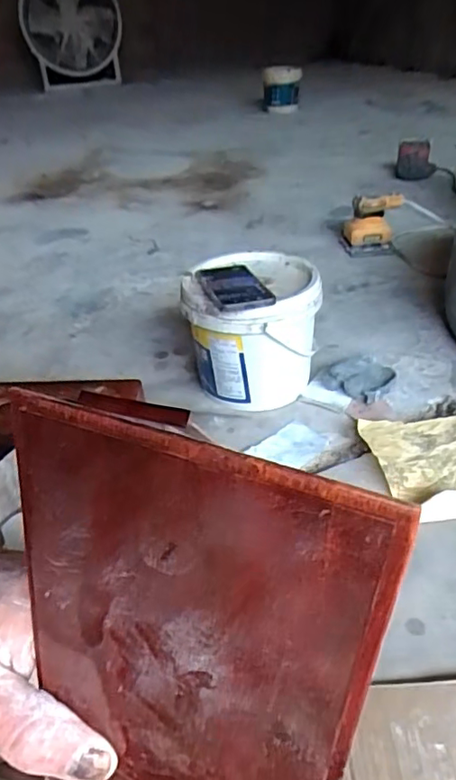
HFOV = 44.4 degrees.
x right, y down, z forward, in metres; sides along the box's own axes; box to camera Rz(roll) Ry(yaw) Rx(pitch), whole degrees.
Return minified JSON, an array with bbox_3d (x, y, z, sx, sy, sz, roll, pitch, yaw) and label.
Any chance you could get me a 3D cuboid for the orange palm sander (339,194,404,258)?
[{"bbox_3d":[0.332,-0.388,1.313,0.135,0.131,0.096,8,37,17],"label":"orange palm sander"}]

